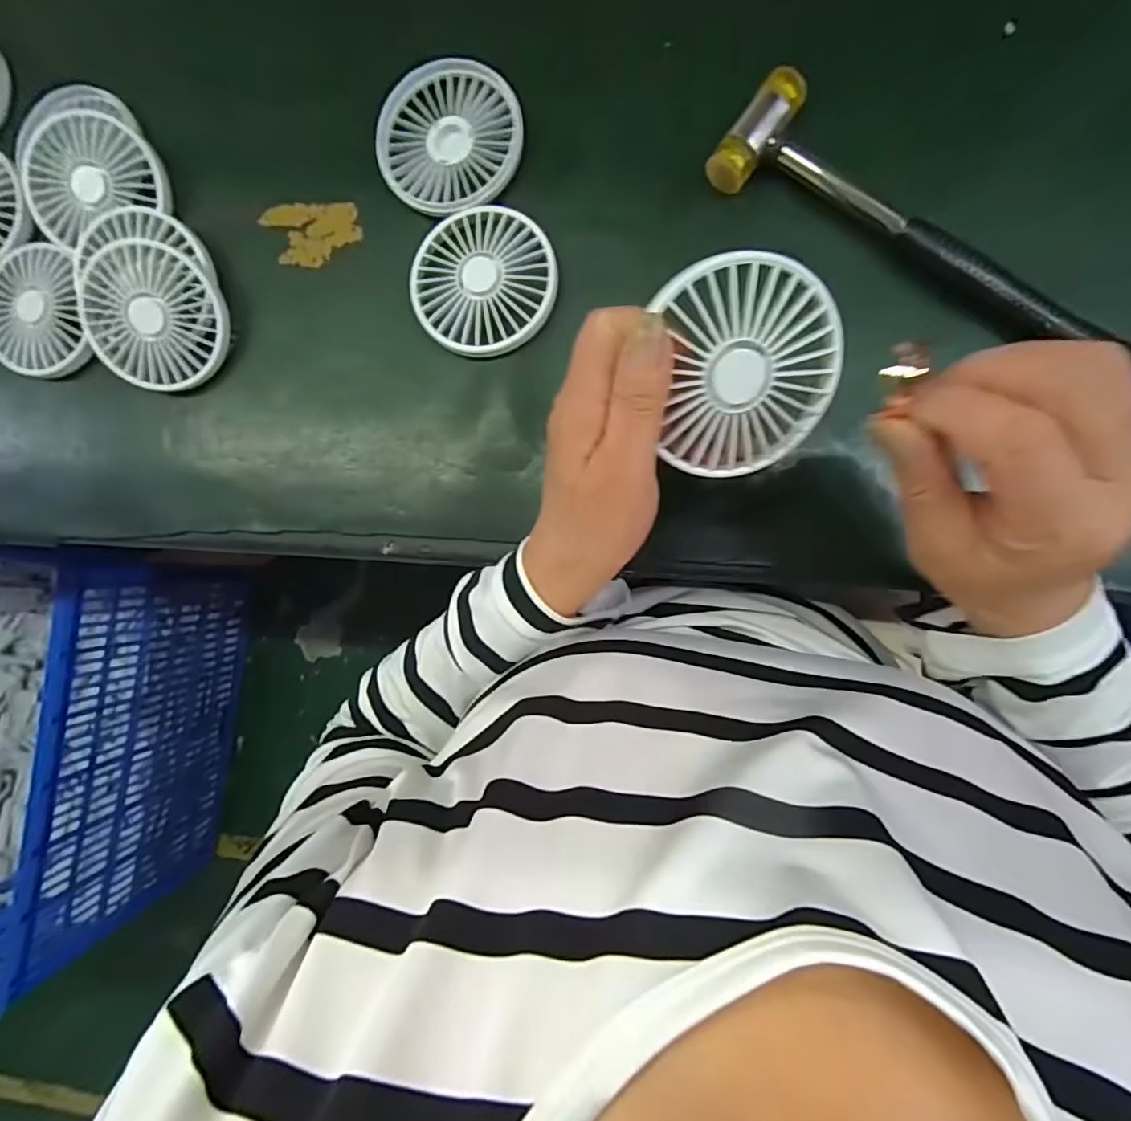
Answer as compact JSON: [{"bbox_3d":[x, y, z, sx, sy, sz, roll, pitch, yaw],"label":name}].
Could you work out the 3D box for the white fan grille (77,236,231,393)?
[{"bbox_3d":[-0.262,-0.155,0.359,0.087,0.012,0.084,-1,106,-4],"label":"white fan grille"}]

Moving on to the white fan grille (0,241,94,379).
[{"bbox_3d":[-0.364,-0.172,0.385,0.088,0.008,0.088,3,90,8],"label":"white fan grille"}]

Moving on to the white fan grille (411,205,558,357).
[{"bbox_3d":[-0.050,-0.169,0.339,0.085,0.013,0.087,0,90,8],"label":"white fan grille"}]

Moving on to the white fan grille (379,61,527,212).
[{"bbox_3d":[-0.072,-0.260,0.346,0.091,0.009,0.088,15,92,8],"label":"white fan grille"}]

